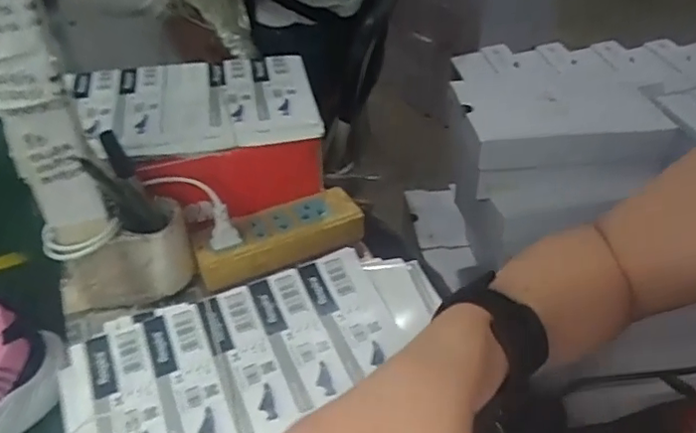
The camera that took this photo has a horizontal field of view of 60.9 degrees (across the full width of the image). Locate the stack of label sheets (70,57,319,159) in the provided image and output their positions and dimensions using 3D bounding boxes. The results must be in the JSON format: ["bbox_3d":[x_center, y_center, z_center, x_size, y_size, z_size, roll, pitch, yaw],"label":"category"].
[{"bbox_3d":[-0.145,-0.108,0.562,0.224,0.021,0.153,-10,40,-11],"label":"stack of label sheets"}]

